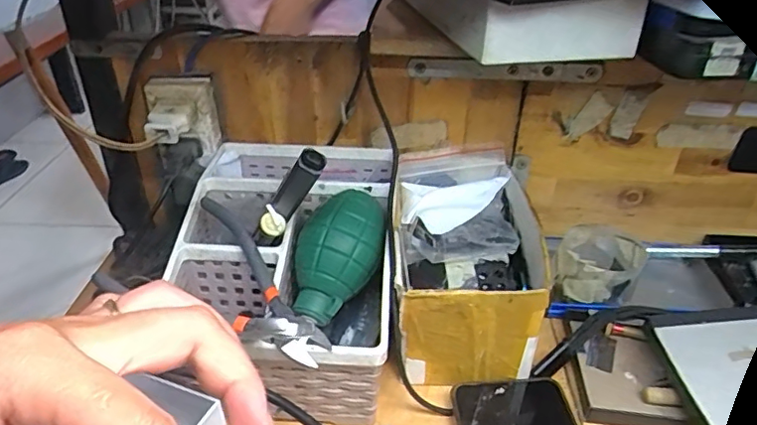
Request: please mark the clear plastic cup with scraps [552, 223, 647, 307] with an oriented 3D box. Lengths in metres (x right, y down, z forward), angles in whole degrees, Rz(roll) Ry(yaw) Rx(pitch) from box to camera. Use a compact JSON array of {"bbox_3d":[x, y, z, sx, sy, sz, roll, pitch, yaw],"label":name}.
[{"bbox_3d":[0.184,0.044,0.470,0.064,0.038,0.064,1,33,0],"label":"clear plastic cup with scraps"}]

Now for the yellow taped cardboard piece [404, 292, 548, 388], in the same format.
[{"bbox_3d":[0.060,0.086,0.370,0.087,0.089,0.010,2,33,2],"label":"yellow taped cardboard piece"}]

